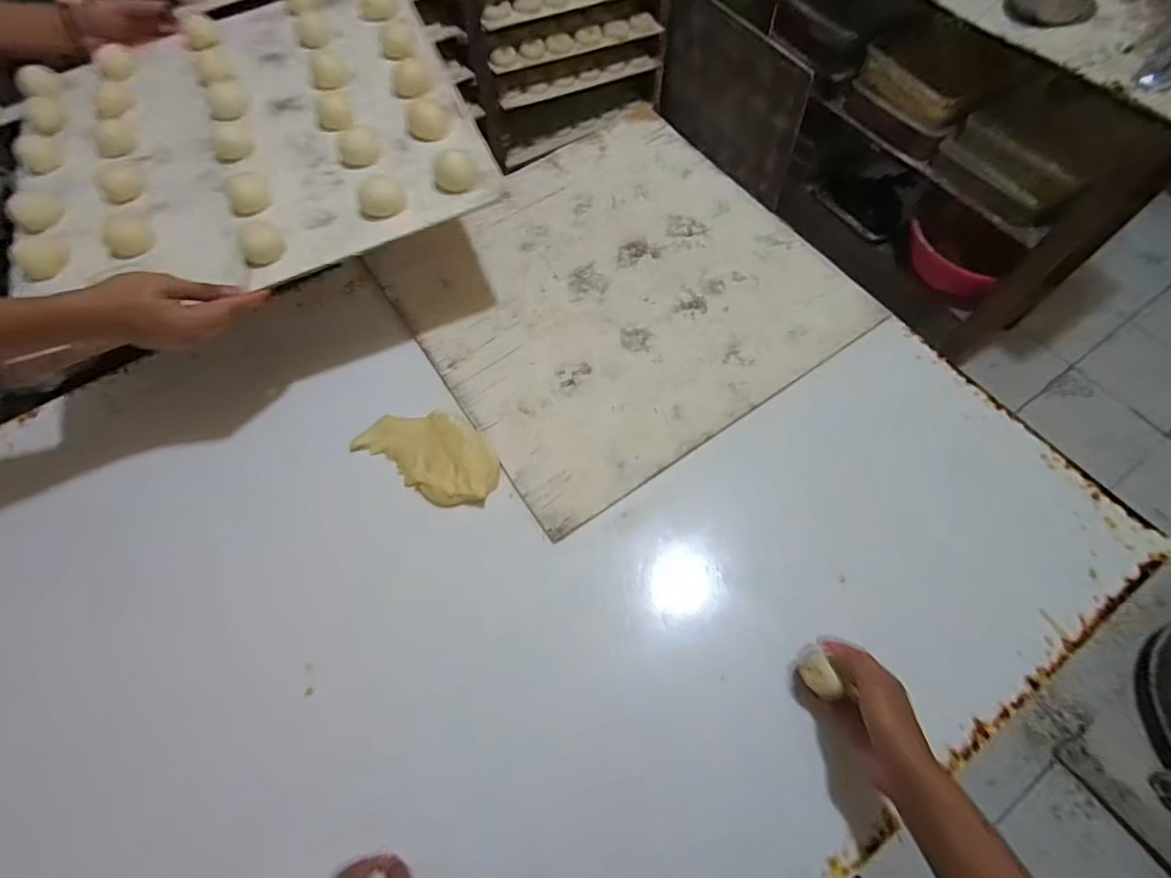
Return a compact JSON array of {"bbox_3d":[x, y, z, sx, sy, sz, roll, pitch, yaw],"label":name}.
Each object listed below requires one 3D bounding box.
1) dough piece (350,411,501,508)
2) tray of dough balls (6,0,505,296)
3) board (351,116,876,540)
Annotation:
[{"bbox_3d":[-0.194,0.011,0.666,0.188,0.028,0.104,30,69,15],"label":"dough piece"},{"bbox_3d":[-0.451,-0.407,0.684,0.562,0.071,0.560,-20,65,-8],"label":"tray of dough balls"},{"bbox_3d":[0.042,-0.230,0.791,0.564,0.019,0.549,-32,69,-12],"label":"board"}]

